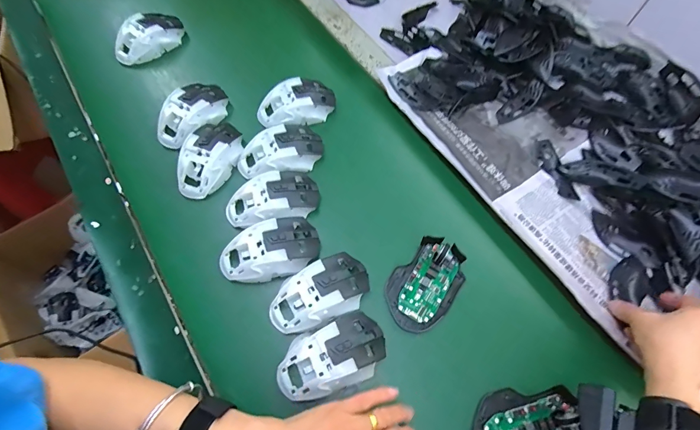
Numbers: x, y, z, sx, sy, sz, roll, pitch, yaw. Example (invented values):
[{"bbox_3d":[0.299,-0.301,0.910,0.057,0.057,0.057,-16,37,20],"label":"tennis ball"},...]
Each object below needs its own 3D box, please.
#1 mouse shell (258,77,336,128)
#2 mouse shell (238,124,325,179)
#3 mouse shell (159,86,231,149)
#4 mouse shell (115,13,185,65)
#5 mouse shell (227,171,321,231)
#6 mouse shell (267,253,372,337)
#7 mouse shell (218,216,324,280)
[{"bbox_3d":[-0.077,-0.164,0.528,0.112,0.034,0.066,-32,69,-17],"label":"mouse shell"},{"bbox_3d":[-0.094,-0.086,0.488,0.115,0.034,0.065,-27,68,-15],"label":"mouse shell"},{"bbox_3d":[-0.225,-0.148,0.515,0.066,0.035,0.118,25,65,9],"label":"mouse shell"},{"bbox_3d":[-0.328,-0.292,0.582,0.119,0.034,0.070,-35,70,-18],"label":"mouse shell"},{"bbox_3d":[-0.097,-0.020,0.454,0.114,0.034,0.065,-23,67,-13],"label":"mouse shell"},{"bbox_3d":[-0.033,0.088,0.403,0.114,0.034,0.063,-24,67,-14],"label":"mouse shell"},{"bbox_3d":[-0.095,0.039,0.424,0.114,0.033,0.066,-11,65,-8],"label":"mouse shell"}]

